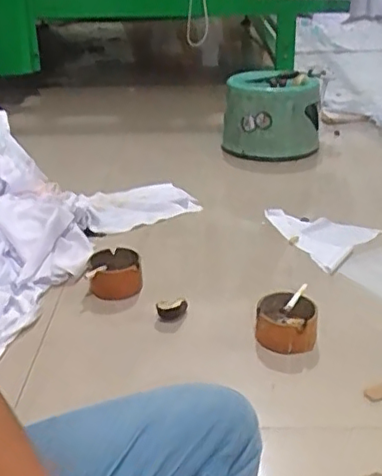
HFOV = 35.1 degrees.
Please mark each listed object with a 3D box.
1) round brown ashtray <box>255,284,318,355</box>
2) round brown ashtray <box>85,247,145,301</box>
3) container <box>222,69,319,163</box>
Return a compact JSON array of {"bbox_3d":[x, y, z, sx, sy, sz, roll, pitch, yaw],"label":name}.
[{"bbox_3d":[0.131,0.118,0.830,0.081,0.051,0.087,4,26,10],"label":"round brown ashtray"},{"bbox_3d":[-0.120,0.058,0.960,0.084,0.048,0.087,-1,26,0],"label":"round brown ashtray"},{"bbox_3d":[0.203,-0.307,1.537,0.238,0.201,0.212,4,26,10],"label":"container"}]

